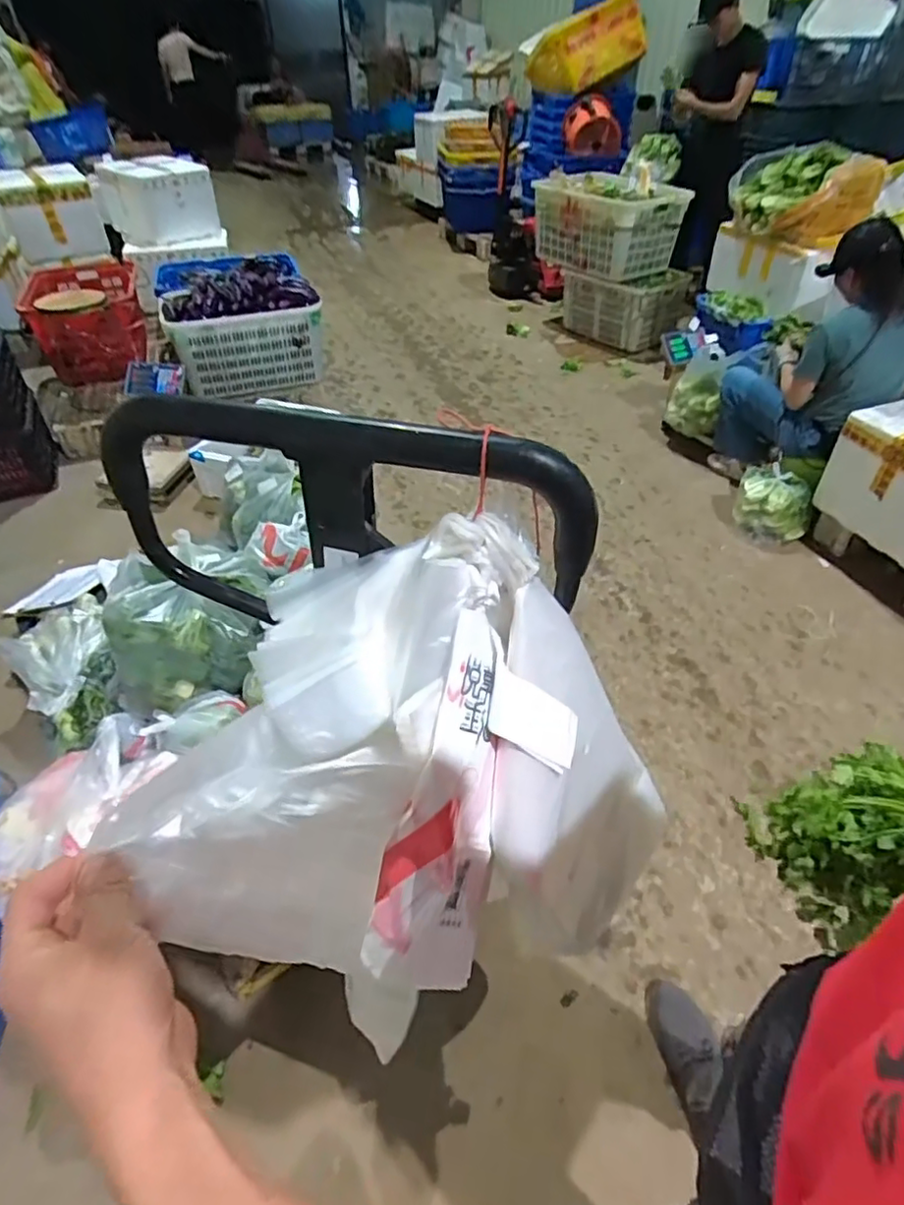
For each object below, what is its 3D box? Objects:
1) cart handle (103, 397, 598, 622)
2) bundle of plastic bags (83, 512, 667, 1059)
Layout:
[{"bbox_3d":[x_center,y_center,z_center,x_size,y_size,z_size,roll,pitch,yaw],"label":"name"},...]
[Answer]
[{"bbox_3d":[-0.087,-0.057,0.514,0.390,0.202,0.029,6,43,7],"label":"cart handle"},{"bbox_3d":[-0.042,0.108,0.455,0.265,0.231,0.266,12,44,9],"label":"bundle of plastic bags"}]

